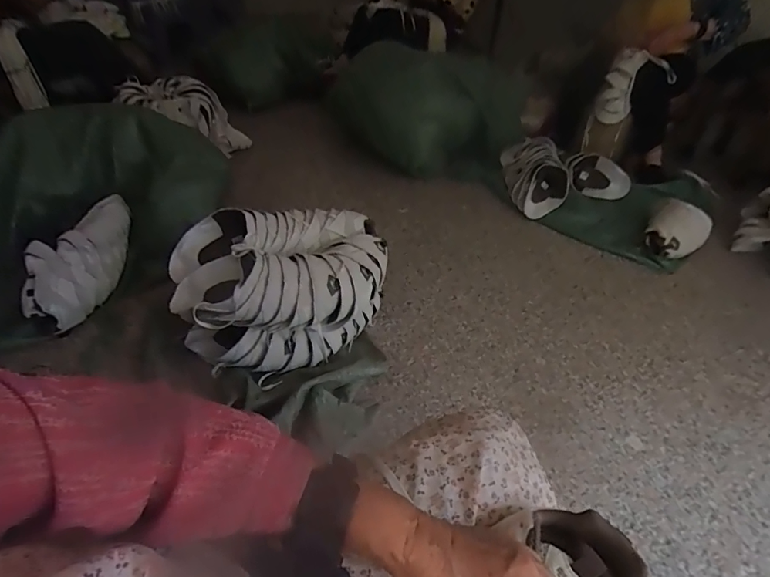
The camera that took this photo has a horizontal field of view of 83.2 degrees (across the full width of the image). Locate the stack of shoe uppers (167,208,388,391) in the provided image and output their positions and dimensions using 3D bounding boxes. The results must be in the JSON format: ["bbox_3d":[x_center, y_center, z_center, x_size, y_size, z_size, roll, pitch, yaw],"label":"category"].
[{"bbox_3d":[-0.231,-0.010,0.981,0.450,0.233,0.273,-11,43,-14],"label":"stack of shoe uppers"}]

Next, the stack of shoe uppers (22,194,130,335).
[{"bbox_3d":[-0.766,-0.090,1.110,0.169,0.110,0.401,19,59,-8],"label":"stack of shoe uppers"}]

